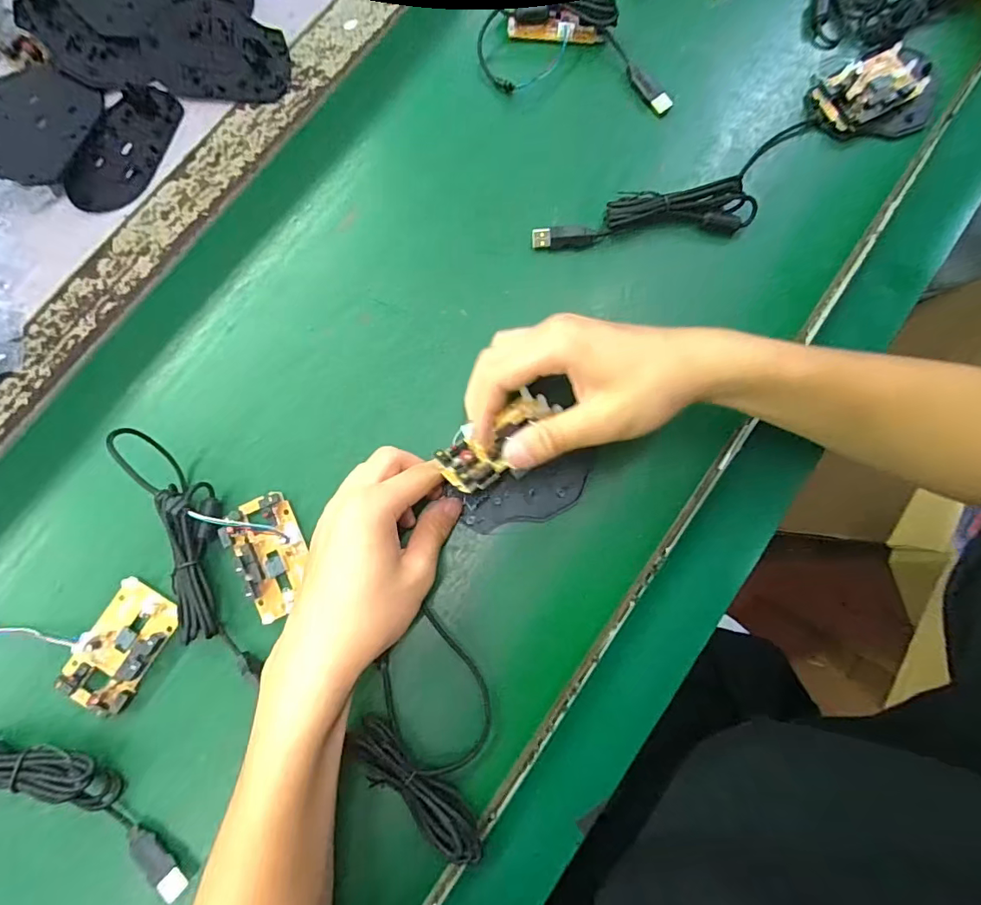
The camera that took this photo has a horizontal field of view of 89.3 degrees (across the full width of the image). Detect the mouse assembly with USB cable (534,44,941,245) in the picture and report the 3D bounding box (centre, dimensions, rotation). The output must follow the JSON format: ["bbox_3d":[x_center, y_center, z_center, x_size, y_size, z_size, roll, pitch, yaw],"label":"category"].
[{"bbox_3d":[0.203,-0.220,0.375,0.354,0.022,0.072,-31,83,-6],"label":"mouse assembly with USB cable"}]

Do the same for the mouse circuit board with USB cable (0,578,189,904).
[{"bbox_3d":[-0.286,0.179,0.301,0.183,0.022,0.170,-7,82,-3],"label":"mouse circuit board with USB cable"}]

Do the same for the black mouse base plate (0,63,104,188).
[{"bbox_3d":[-0.339,-0.245,0.368,0.071,0.008,0.105,12,68,-10],"label":"black mouse base plate"}]

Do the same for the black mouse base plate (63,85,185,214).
[{"bbox_3d":[-0.273,-0.230,0.373,0.054,0.011,0.107,18,81,1],"label":"black mouse base plate"}]

